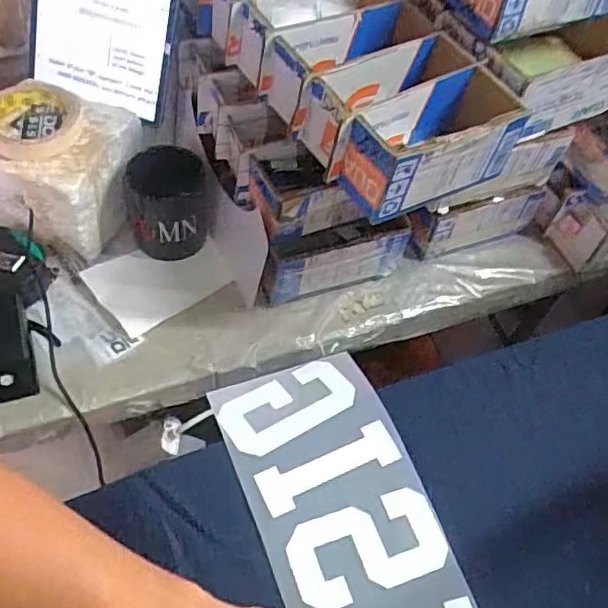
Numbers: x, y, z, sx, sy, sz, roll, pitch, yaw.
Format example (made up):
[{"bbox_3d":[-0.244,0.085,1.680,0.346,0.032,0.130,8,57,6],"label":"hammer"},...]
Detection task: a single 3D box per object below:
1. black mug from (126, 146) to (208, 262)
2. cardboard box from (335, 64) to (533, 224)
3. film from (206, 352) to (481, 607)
[{"bbox_3d":[-0.148,-0.110,0.681,0.088,0.078,0.088,-2,55,-10],"label":"black mug"},{"bbox_3d":[0.109,-0.143,0.549,0.164,0.077,0.082,-23,61,-23],"label":"cardboard box"},{"bbox_3d":[0.041,0.171,0.399,0.118,0.019,0.316,-13,56,-19],"label":"film"}]

